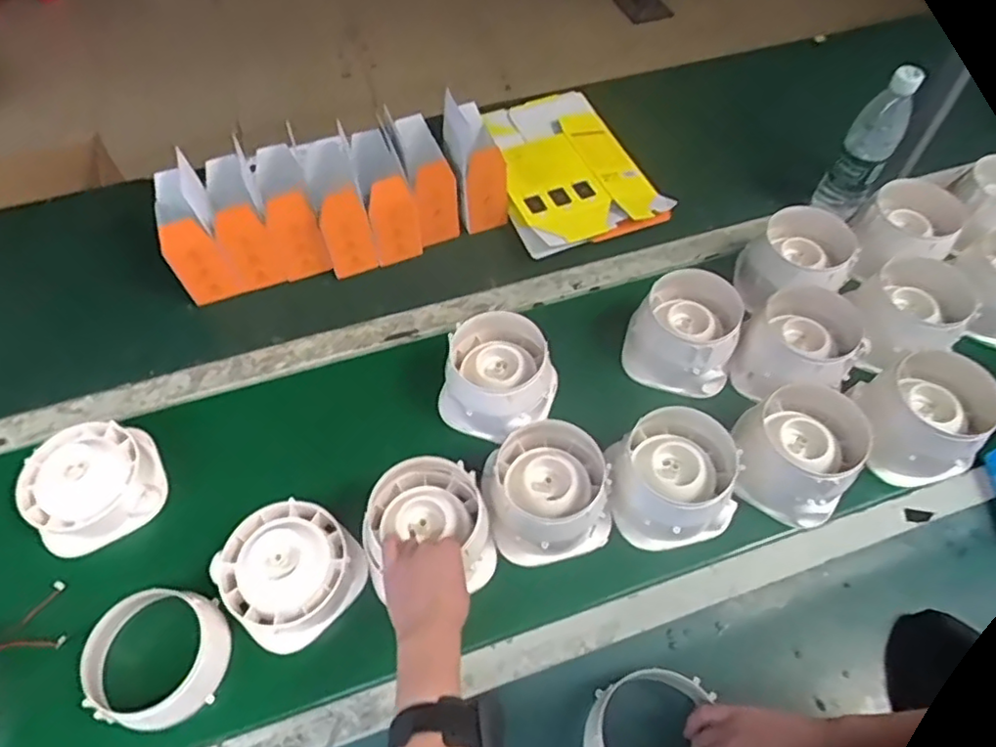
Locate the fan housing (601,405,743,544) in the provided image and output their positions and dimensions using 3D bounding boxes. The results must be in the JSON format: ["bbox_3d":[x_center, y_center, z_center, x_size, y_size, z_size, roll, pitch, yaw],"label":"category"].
[{"bbox_3d":[0.194,0.113,0.703,0.128,0.096,0.126,4,56,3],"label":"fan housing"}]

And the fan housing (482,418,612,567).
[{"bbox_3d":[0.052,0.124,0.699,0.129,0.091,0.137,0,56,0],"label":"fan housing"}]

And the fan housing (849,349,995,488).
[{"bbox_3d":[0.489,0.050,0.732,0.136,0.093,0.127,0,56,-1],"label":"fan housing"}]

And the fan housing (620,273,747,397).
[{"bbox_3d":[0.239,-0.054,0.811,0.127,0.100,0.126,18,58,12],"label":"fan housing"}]

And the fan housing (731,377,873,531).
[{"bbox_3d":[0.342,0.086,0.718,0.132,0.088,0.124,0,56,0],"label":"fan housing"}]

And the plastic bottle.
[{"bbox_3d":[0.525,-0.321,0.898,0.069,0.227,0.056,27,60,16],"label":"plastic bottle"}]

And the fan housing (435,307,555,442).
[{"bbox_3d":[0.002,0.002,0.780,0.134,0.088,0.127,0,56,0],"label":"fan housing"}]

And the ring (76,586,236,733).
[{"bbox_3d":[-0.337,0.280,0.626,0.124,0.058,0.118,0,56,0],"label":"ring"}]

